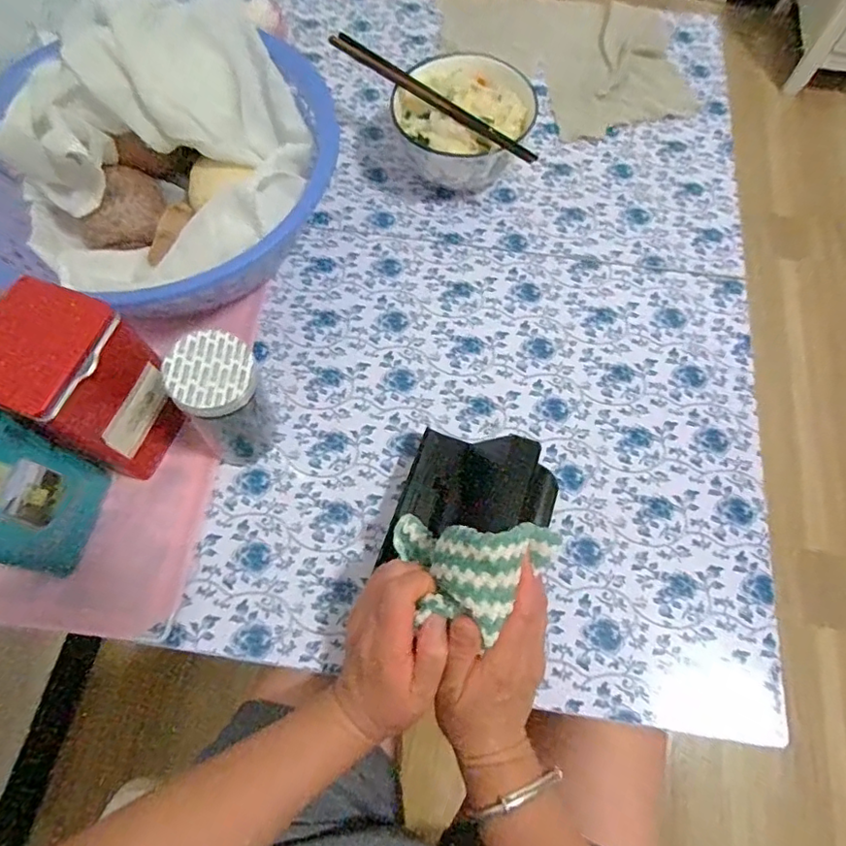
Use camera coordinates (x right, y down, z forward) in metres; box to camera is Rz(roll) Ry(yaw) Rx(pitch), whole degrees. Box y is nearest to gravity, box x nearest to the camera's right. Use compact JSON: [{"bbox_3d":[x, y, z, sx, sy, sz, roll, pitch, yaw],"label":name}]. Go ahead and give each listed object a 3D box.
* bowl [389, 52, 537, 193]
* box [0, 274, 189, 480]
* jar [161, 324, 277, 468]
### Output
[{"bbox_3d":[0.040,-0.294,0.541,0.132,0.077,0.137,0,68,-1],"label":"bowl"},{"bbox_3d":[-0.234,-0.025,0.382,0.070,0.135,0.079,24,70,8],"label":"box"},{"bbox_3d":[-0.142,-0.013,0.398,0.062,0.119,0.059,1,69,-1],"label":"jar"}]

